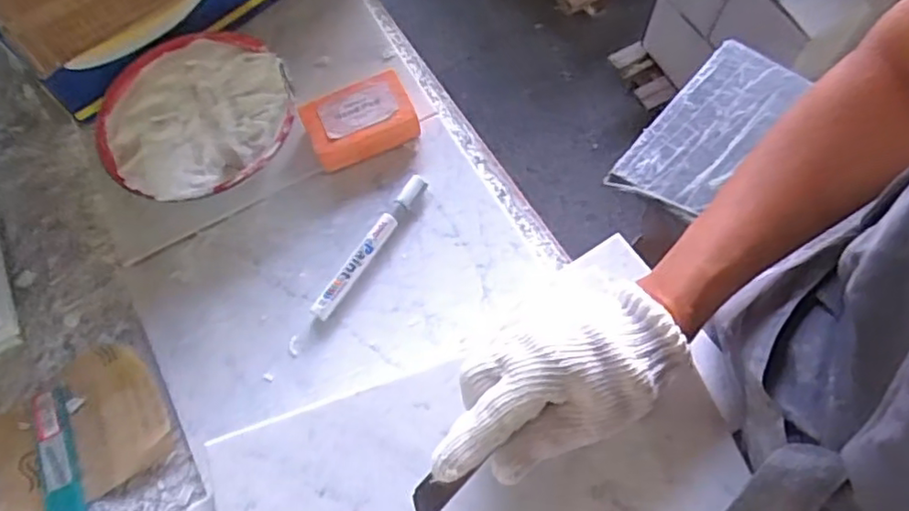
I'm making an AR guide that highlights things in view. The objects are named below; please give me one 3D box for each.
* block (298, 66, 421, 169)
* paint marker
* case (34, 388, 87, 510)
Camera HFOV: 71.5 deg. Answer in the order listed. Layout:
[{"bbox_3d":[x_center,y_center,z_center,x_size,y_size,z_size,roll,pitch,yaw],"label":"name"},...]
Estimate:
[{"bbox_3d":[-0.084,-0.119,0.556,0.091,0.034,0.065,-21,69,-6],"label":"block"},{"bbox_3d":[-0.067,-0.008,0.521,0.016,0.019,0.145,32,73,14],"label":"paint marker"},{"bbox_3d":[-0.299,0.154,0.475,0.028,0.011,0.112,-22,69,-6],"label":"case"}]

